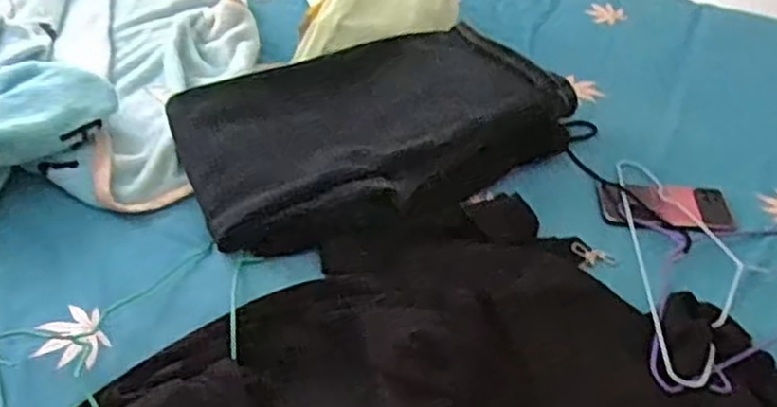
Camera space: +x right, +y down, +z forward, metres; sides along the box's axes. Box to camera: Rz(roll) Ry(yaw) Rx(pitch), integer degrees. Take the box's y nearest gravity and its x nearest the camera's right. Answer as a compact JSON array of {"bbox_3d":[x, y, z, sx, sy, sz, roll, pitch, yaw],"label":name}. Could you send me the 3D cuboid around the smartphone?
[{"bbox_3d":[0.340,0.004,0.901,0.154,0.009,0.091,6,41,4],"label":"smartphone"}]

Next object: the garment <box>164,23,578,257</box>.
[{"bbox_3d":[-0.009,-0.114,0.937,0.491,0.102,0.310,-15,44,-19],"label":"garment"}]

